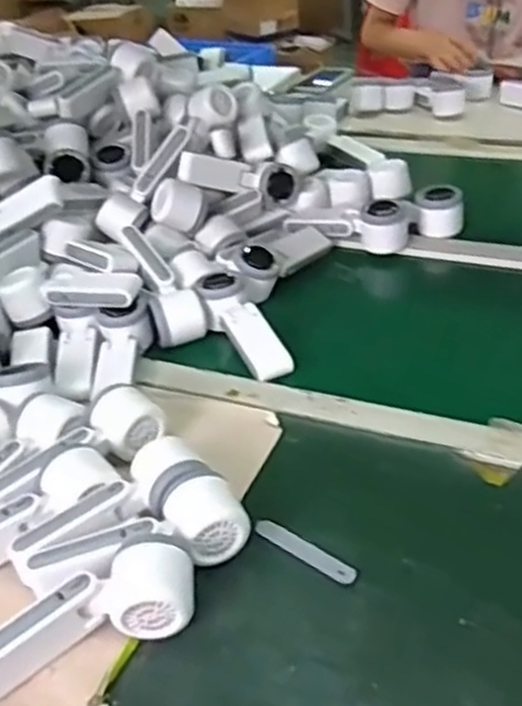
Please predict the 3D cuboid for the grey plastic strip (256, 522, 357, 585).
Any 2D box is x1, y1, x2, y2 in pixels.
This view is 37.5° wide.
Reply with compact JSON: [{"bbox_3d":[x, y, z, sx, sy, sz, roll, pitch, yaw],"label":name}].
[{"bbox_3d":[0.035,0.154,0.600,0.090,0.006,0.018,21,45,35],"label":"grey plastic strip"}]

